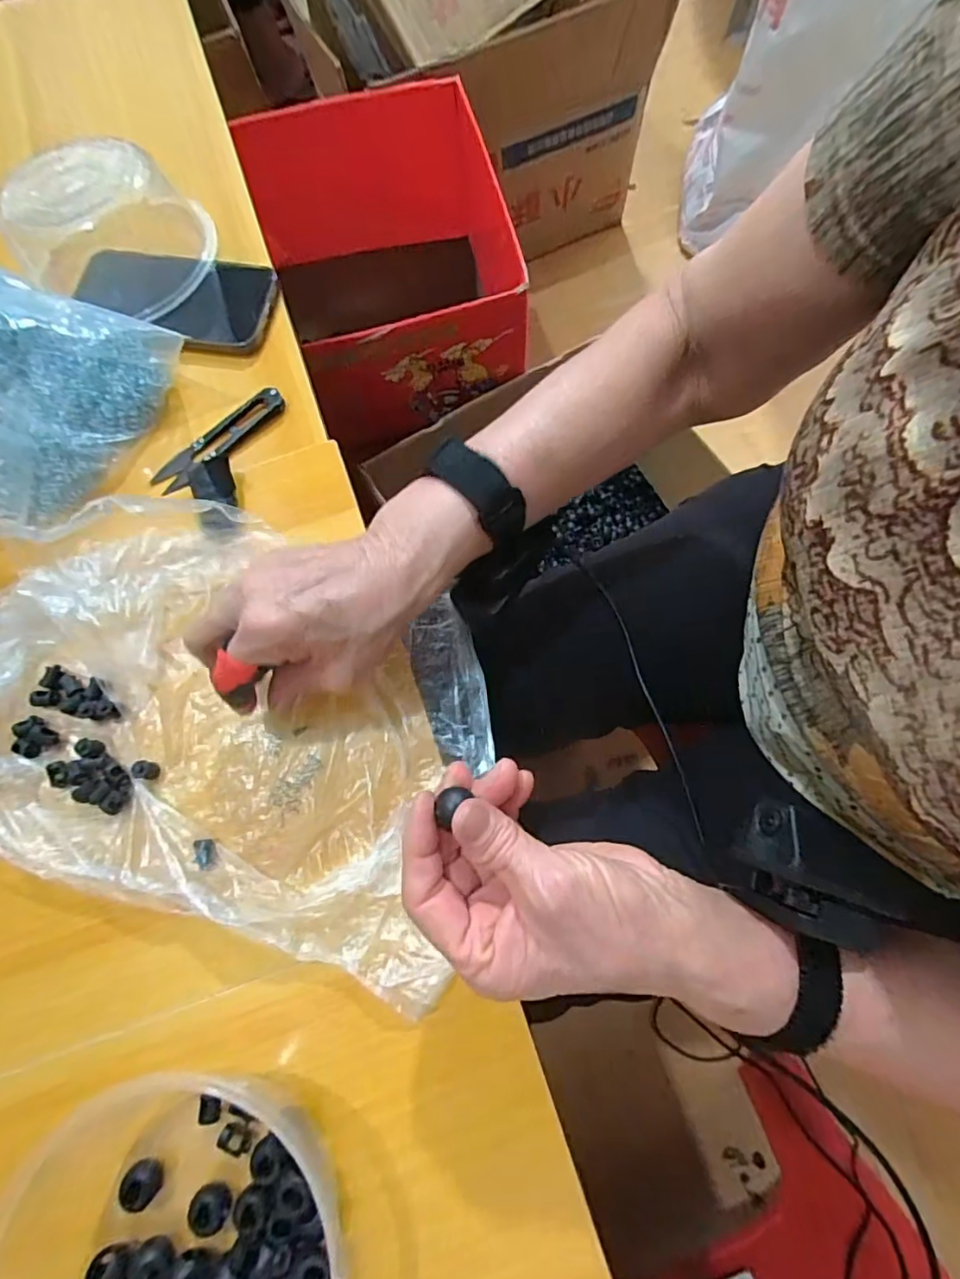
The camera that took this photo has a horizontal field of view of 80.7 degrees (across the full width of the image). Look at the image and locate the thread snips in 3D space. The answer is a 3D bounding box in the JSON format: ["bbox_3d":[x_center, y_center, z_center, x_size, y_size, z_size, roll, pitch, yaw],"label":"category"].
[{"bbox_3d":[-0.176,-0.135,0.379,0.101,0.008,0.025,-43,77,-10],"label":"thread snips"}]

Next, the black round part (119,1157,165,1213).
[{"bbox_3d":[-0.157,0.252,0.262,0.013,0.016,0.017,-43,77,-10],"label":"black round part"}]

